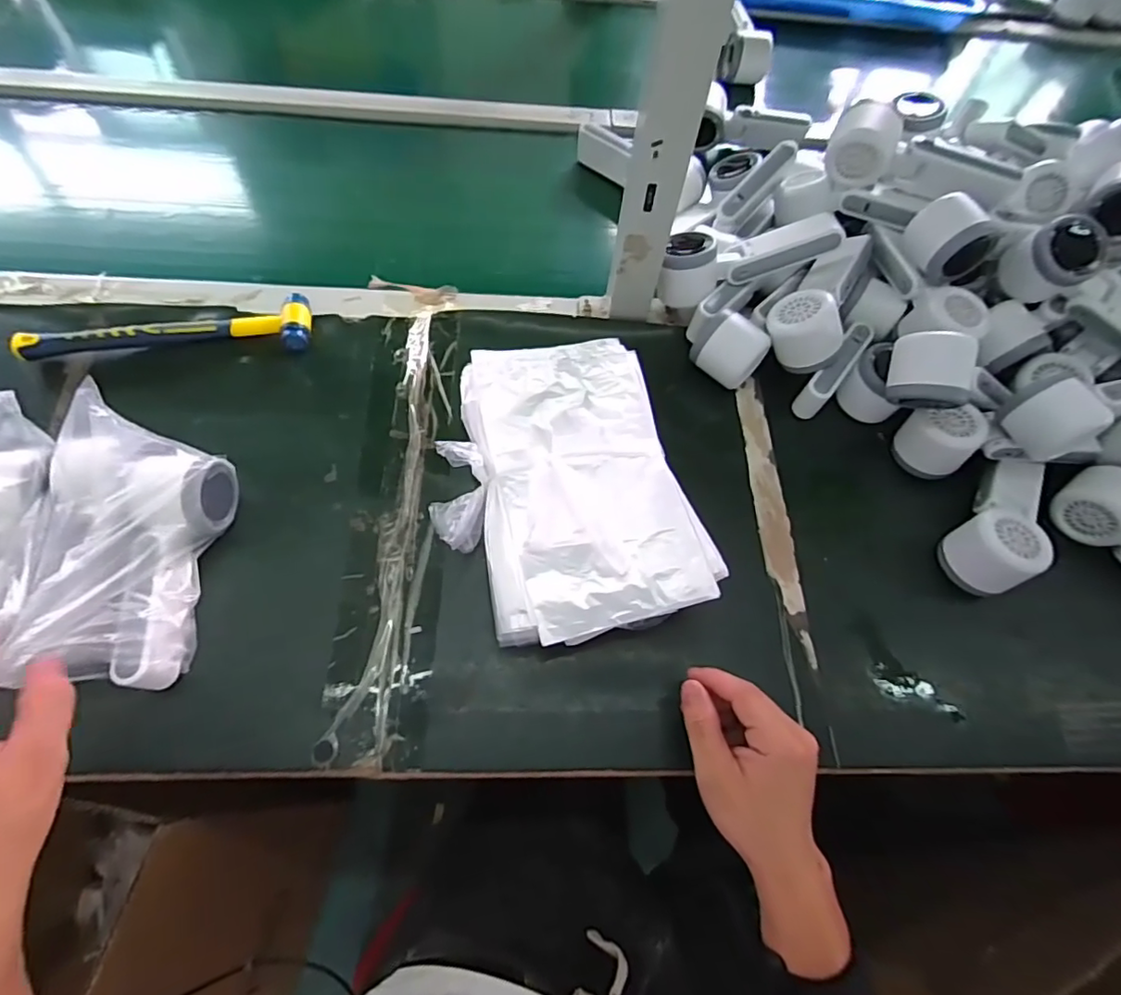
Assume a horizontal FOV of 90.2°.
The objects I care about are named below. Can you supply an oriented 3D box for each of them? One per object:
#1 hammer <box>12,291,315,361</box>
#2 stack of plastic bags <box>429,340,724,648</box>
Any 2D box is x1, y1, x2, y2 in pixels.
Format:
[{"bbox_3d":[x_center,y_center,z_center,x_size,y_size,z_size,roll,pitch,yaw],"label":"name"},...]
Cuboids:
[{"bbox_3d":[-0.358,-0.157,0.519,0.243,0.023,0.062,-4,64,-6],"label":"hammer"},{"bbox_3d":[0.001,-0.007,0.446,0.195,0.068,0.241,-16,66,-12],"label":"stack of plastic bags"}]

